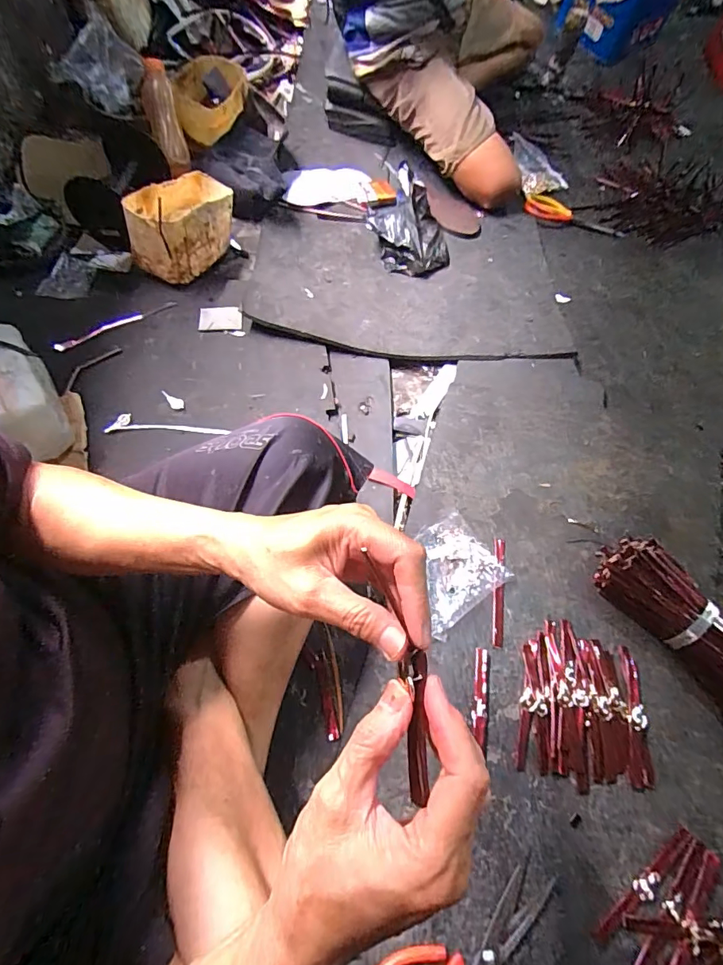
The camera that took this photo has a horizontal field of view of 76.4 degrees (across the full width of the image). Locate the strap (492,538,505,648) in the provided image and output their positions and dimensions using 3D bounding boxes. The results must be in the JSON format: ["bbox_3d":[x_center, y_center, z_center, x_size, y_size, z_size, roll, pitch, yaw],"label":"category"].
[{"bbox_3d":[0.184,0.144,0.616,0.016,0.007,0.148,10,66,1],"label":"strap"}]

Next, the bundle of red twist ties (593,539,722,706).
[{"bbox_3d":[0.410,0.183,0.574,0.083,0.058,0.256,-32,68,-17],"label":"bundle of red twist ties"}]

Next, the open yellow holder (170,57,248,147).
[{"bbox_3d":[-0.332,-0.849,1.021,0.157,0.104,0.174,-8,63,-8],"label":"open yellow holder"}]

